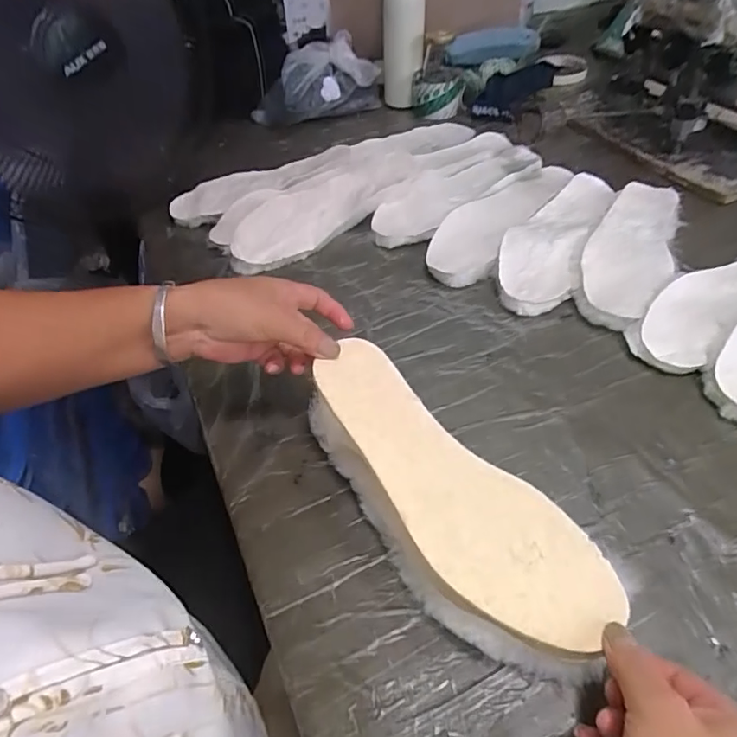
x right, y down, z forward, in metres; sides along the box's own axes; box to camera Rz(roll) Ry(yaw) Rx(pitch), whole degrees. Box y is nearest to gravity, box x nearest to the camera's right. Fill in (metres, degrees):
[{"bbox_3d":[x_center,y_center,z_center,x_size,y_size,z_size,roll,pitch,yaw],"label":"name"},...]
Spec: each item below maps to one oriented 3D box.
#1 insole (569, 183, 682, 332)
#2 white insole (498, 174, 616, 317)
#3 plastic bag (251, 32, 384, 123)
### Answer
[{"bbox_3d":[0.297,-0.145,0.604,0.090,0.023,0.277,20,54,23],"label":"insole"},{"bbox_3d":[0.220,-0.163,0.633,0.091,0.024,0.277,18,53,22],"label":"white insole"},{"bbox_3d":[-0.099,-0.521,0.971,0.233,0.108,0.117,-5,48,3],"label":"plastic bag"}]

